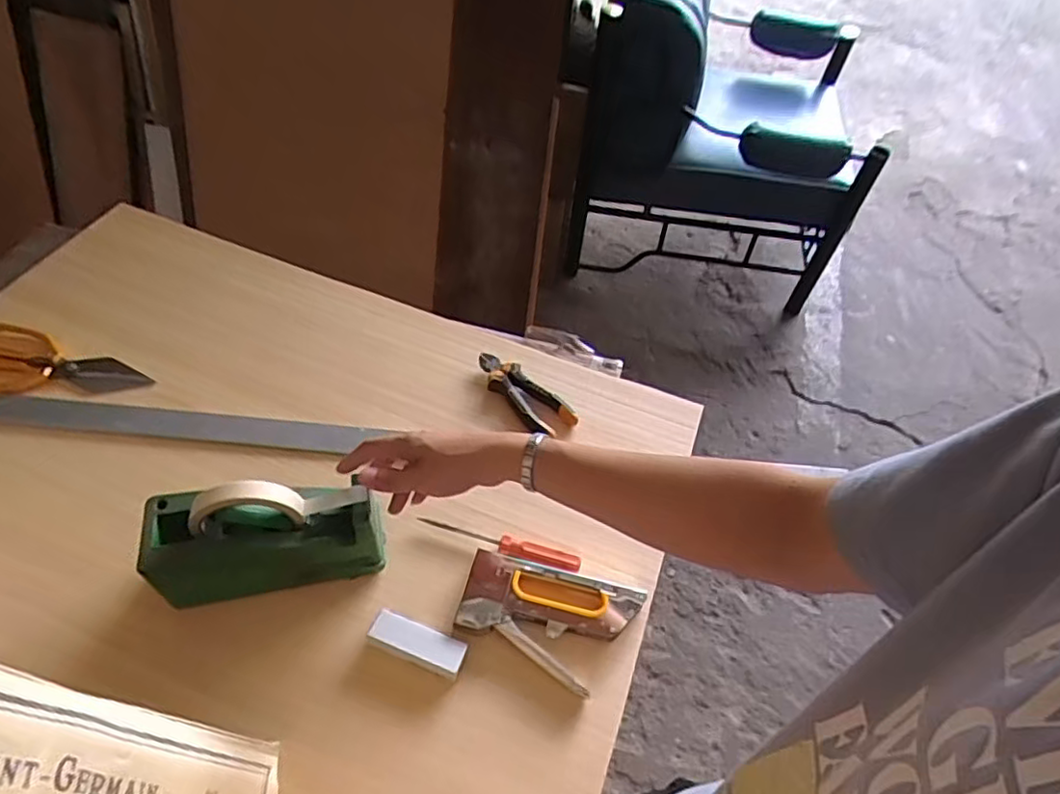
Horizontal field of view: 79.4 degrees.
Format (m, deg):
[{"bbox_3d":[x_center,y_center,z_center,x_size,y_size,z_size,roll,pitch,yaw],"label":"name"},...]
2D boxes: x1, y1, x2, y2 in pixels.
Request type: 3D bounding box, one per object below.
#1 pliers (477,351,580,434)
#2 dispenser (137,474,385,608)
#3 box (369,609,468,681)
[{"bbox_3d":[-0.009,-0.007,0.809,0.149,0.018,0.058,40,61,21],"label":"pliers"},{"bbox_3d":[-0.249,0.134,0.609,0.201,0.128,0.078,-7,56,-9],"label":"dispenser"},{"bbox_3d":[-0.105,0.231,0.601,0.091,0.019,0.033,19,56,9],"label":"box"}]

